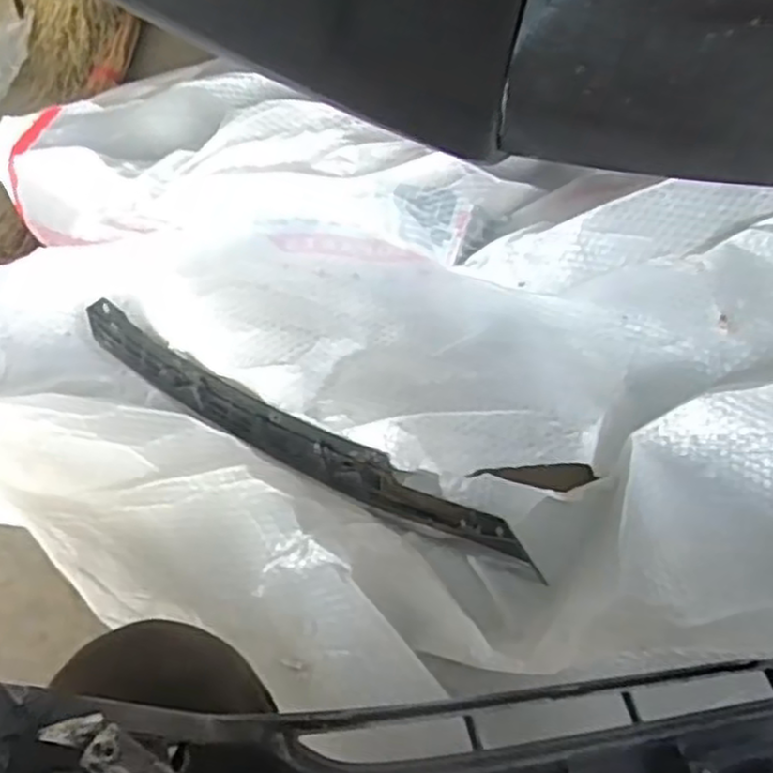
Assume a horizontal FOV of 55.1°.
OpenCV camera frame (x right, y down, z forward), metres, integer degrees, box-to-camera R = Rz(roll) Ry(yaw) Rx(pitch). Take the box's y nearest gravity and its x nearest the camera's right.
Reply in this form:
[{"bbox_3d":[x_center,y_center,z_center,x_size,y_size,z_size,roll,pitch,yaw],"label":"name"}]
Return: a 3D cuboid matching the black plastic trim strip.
[{"bbox_3d":[-0.113,0.051,0.828,0.593,0.040,0.062,25,62,20],"label":"black plastic trim strip"}]

